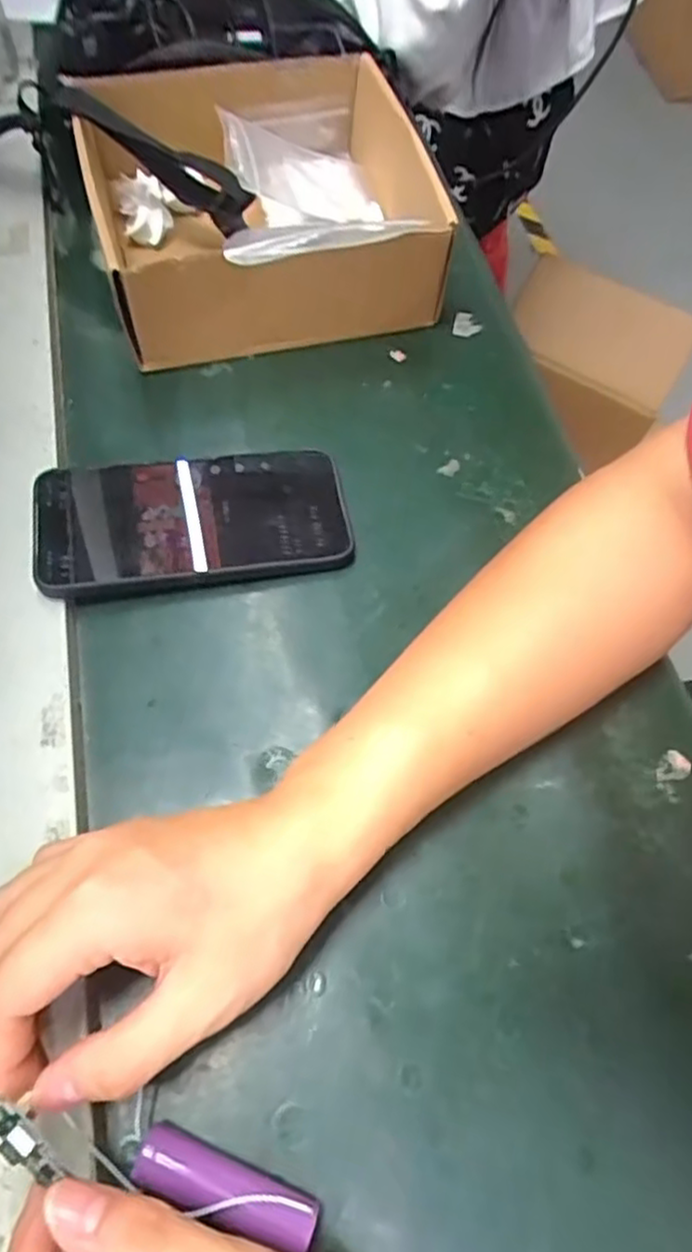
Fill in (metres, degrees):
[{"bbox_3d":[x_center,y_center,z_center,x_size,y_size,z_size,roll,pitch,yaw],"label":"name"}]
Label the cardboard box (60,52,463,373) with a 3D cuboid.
[{"bbox_3d":[-0.052,-0.274,0.467,0.217,0.085,0.216,-17,65,-12],"label":"cardboard box"}]

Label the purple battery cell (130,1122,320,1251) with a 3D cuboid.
[{"bbox_3d":[-0.043,0.199,0.253,0.065,0.019,0.017,20,64,6],"label":"purple battery cell"}]

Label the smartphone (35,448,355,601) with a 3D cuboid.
[{"bbox_3d":[-0.081,-0.058,0.384,0.161,0.017,0.079,-9,64,-8],"label":"smartphone"}]

